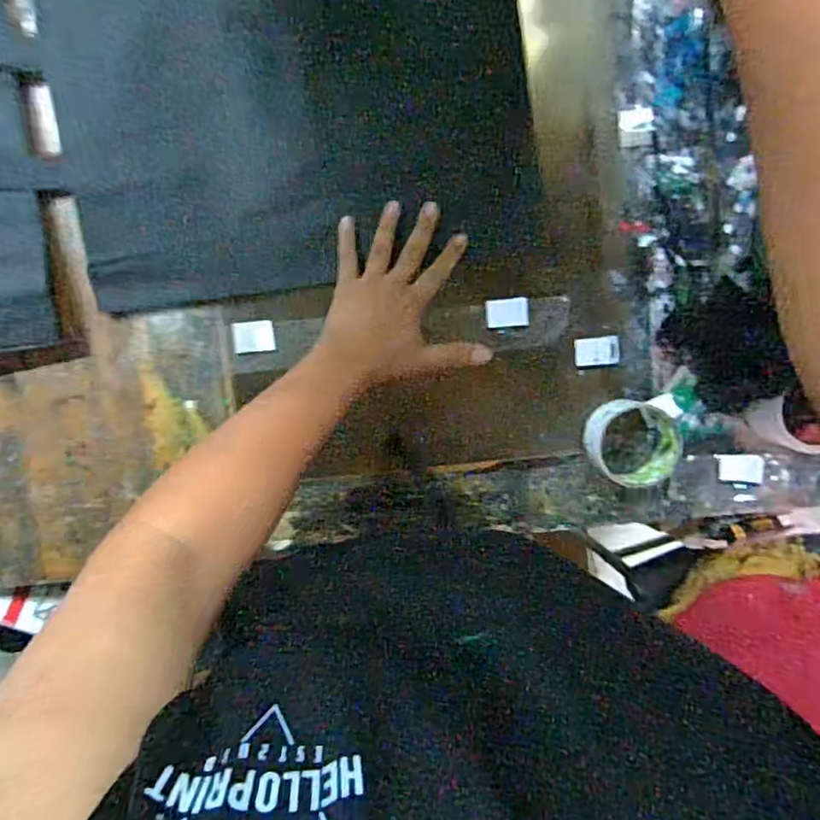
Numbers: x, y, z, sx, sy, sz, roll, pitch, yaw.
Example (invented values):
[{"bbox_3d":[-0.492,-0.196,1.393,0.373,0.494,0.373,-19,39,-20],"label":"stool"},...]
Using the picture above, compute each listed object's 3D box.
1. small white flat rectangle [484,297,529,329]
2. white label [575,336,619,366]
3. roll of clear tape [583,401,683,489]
[{"bbox_3d":[0.098,-0.098,0.609,0.042,0.011,0.028,-4,97,-1],"label":"small white flat rectangle"},{"bbox_3d":[0.192,-0.060,0.617,0.044,0.004,0.029,-4,97,-1],"label":"white label"},{"bbox_3d":[0.228,0.034,0.614,0.097,0.037,0.086,18,96,-4],"label":"roll of clear tape"}]

